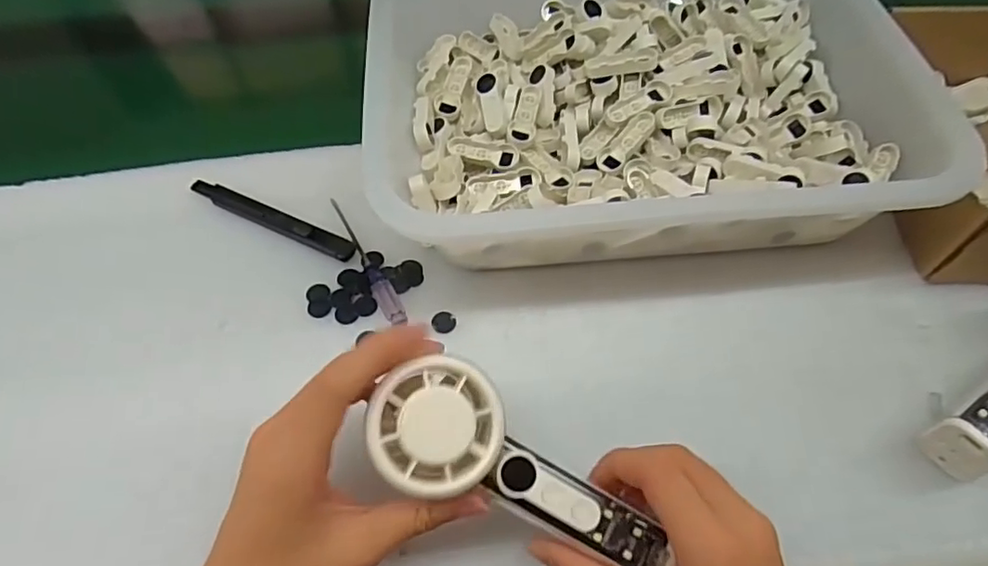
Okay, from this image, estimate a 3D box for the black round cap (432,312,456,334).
[{"bbox_3d":[-0.031,0.024,0.374,0.015,0.004,0.016,-1,58,1],"label":"black round cap"}]

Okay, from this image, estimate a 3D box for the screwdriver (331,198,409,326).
[{"bbox_3d":[-0.087,-0.018,0.400,0.012,0.009,0.119,-26,61,-16],"label":"screwdriver"}]

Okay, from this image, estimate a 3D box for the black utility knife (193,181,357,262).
[{"bbox_3d":[-0.156,-0.045,0.417,0.137,0.007,0.017,23,60,15],"label":"black utility knife"}]

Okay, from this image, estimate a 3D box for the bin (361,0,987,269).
[{"bbox_3d":[0.095,-0.143,0.432,0.349,0.081,0.278,-2,57,-1],"label":"bin"}]

